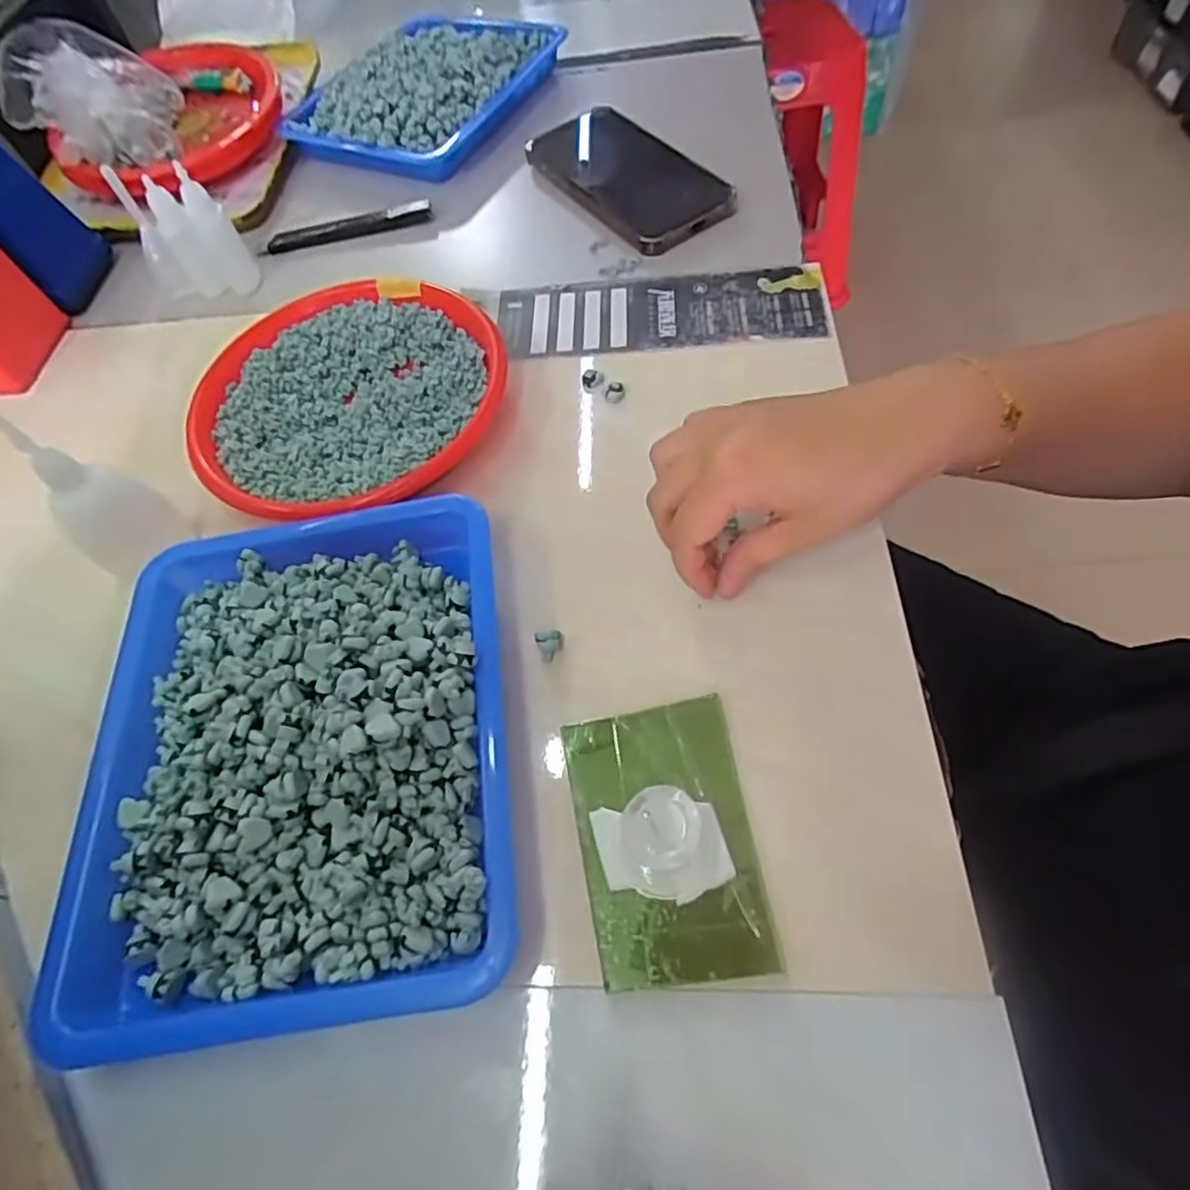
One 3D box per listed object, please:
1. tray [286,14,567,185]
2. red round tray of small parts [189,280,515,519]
[{"bbox_3d":[-0.135,-0.420,0.553,0.157,0.048,0.212,26,64,20],"label":"tray"},{"bbox_3d":[-0.141,-0.115,0.384,0.173,0.028,0.167,-3,58,4],"label":"red round tray of small parts"}]

